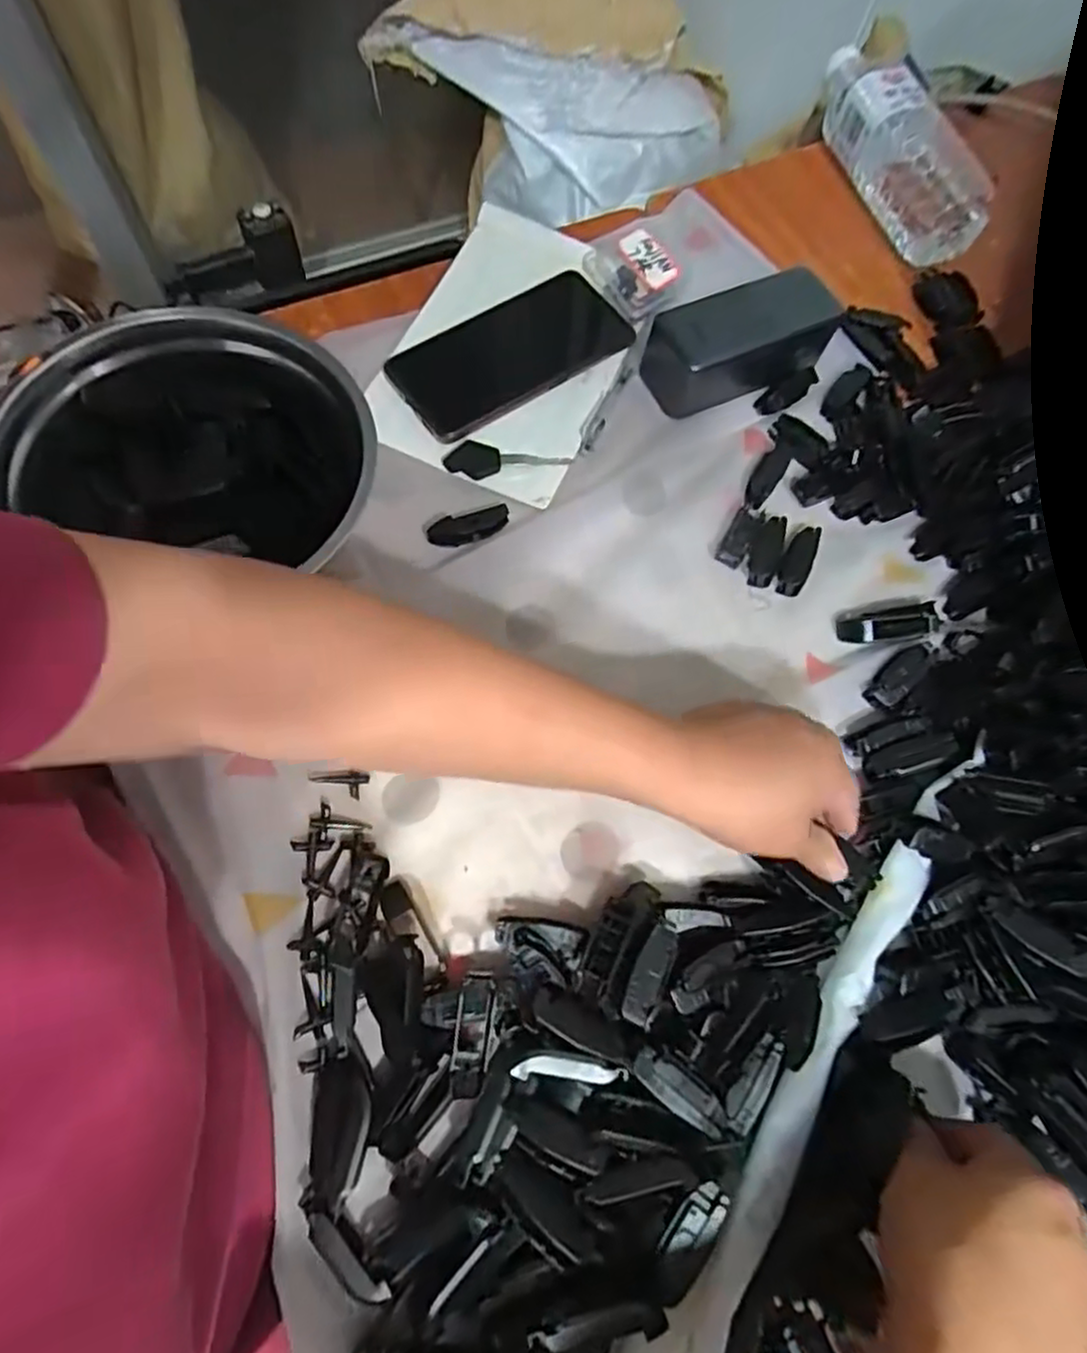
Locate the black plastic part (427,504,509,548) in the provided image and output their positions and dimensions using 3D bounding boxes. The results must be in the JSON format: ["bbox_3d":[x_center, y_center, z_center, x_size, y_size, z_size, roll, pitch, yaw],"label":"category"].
[{"bbox_3d":[-0.047,-0.096,0.425,0.052,0.011,0.016,-16,72,-10],"label":"black plastic part"}]

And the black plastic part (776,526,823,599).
[{"bbox_3d":[0.167,-0.076,0.439,0.019,0.011,0.050,25,70,5],"label":"black plastic part"}]

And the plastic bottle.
[{"bbox_3d":[0.287,-0.426,0.538,0.054,0.067,0.197,-22,73,-12],"label":"plastic bottle"}]

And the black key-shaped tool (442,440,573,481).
[{"bbox_3d":[-0.024,-0.141,0.442,0.081,0.006,0.024,7,69,-2],"label":"black key-shaped tool"}]

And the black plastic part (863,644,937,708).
[{"bbox_3d":[0.216,0.000,0.407,0.045,0.010,0.020,-44,76,-2],"label":"black plastic part"}]

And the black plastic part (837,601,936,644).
[{"bbox_3d":[0.218,-0.032,0.421,0.056,0.018,0.021,-6,70,-7],"label":"black plastic part"}]

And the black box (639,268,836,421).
[{"bbox_3d":[0.139,-0.235,0.473,0.129,0.045,0.059,-21,73,-12],"label":"black box"}]

